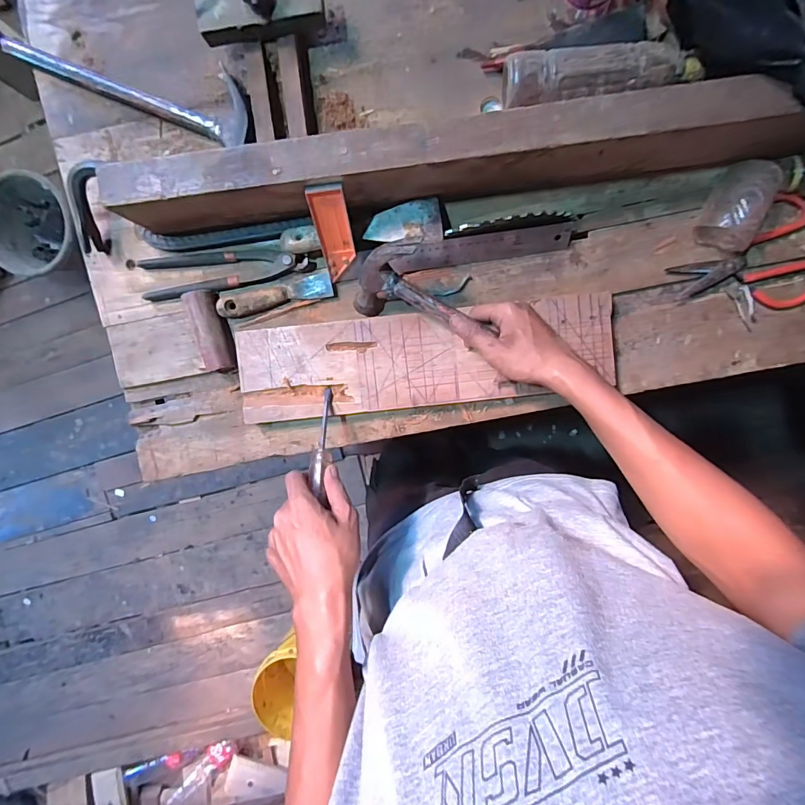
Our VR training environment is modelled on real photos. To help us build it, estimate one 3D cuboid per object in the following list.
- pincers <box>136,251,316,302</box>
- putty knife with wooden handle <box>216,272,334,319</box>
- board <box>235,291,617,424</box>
[{"bbox_3d":[-0.227,-0.169,0.558,0.221,0.030,0.052,-5,95,6],"label":"pincers"},{"bbox_3d":[-0.164,-0.137,0.562,0.145,0.022,0.030,-12,94,7],"label":"putty knife with wooden handle"},{"bbox_3d":[0.028,-0.054,0.557,0.472,0.017,0.117,-6,94,6],"label":"board"}]

